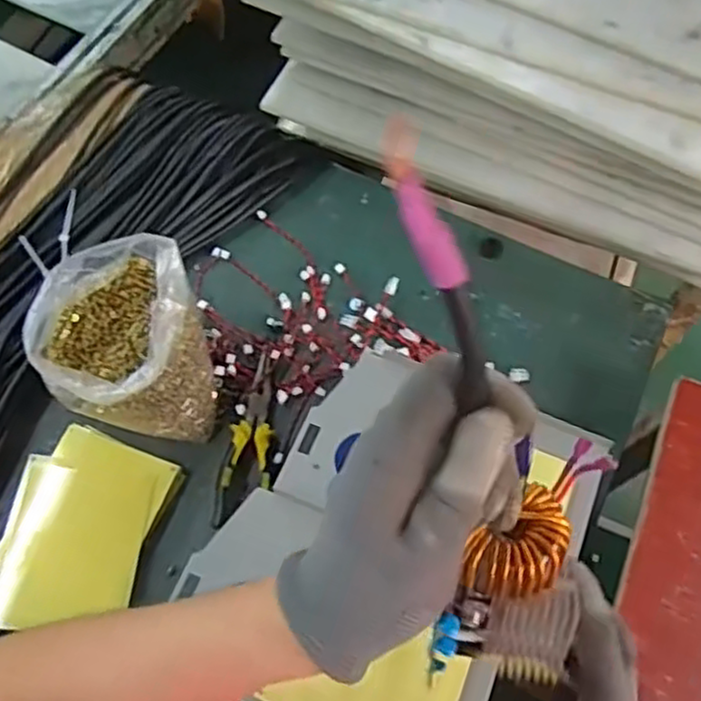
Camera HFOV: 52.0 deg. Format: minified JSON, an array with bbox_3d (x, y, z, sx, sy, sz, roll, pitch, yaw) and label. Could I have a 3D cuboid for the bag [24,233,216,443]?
[{"bbox_3d":[-0.218,-0.010,0.718,0.146,0.132,0.168,1,65,-3],"label":"bag"}]

